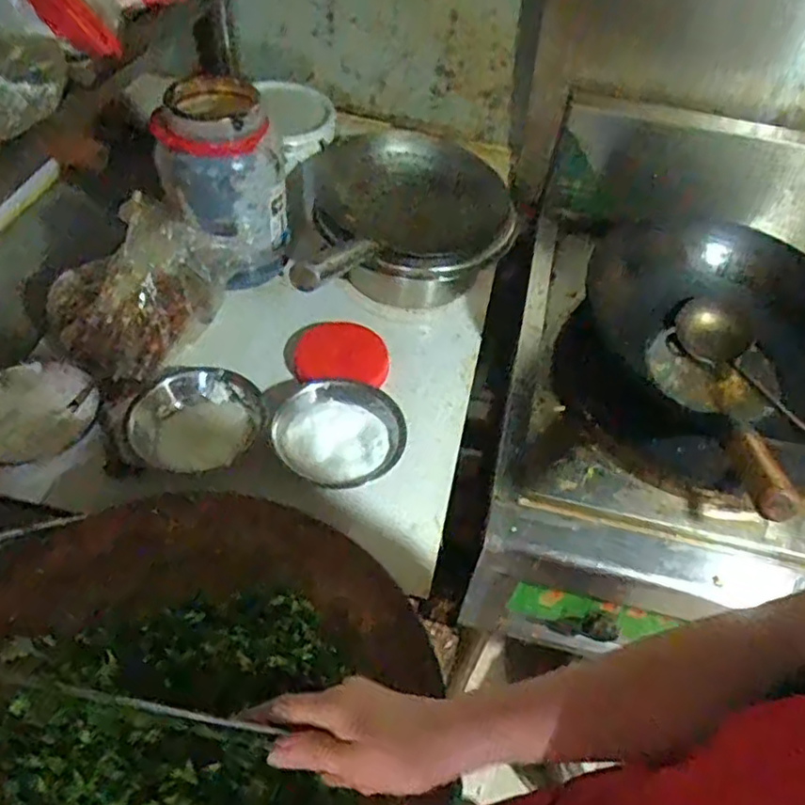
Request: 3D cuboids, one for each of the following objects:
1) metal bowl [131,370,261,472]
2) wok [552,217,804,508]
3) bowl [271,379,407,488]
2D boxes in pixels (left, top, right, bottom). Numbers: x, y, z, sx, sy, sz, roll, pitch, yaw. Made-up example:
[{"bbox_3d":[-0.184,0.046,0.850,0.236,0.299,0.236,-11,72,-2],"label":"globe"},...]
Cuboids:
[{"bbox_3d":[-0.247,0.017,0.810,0.140,0.037,0.153,2,51,-3],"label":"metal bowl"},{"bbox_3d":[0.442,-0.063,0.884,0.423,0.129,0.401,2,51,-3],"label":"wok"},{"bbox_3d":[-0.076,0.033,0.821,0.154,0.037,0.151,2,51,-3],"label":"bowl"}]

